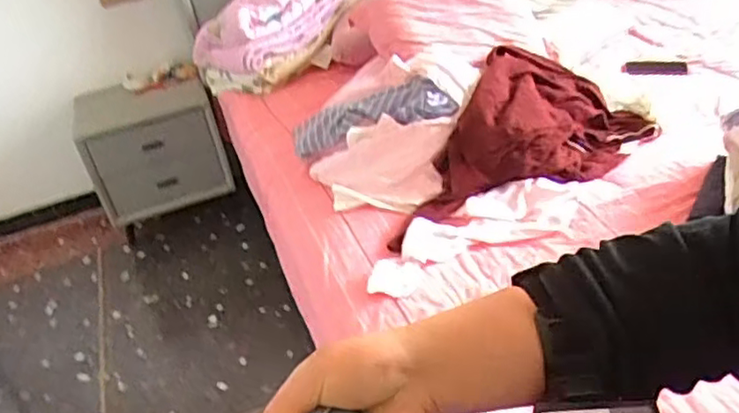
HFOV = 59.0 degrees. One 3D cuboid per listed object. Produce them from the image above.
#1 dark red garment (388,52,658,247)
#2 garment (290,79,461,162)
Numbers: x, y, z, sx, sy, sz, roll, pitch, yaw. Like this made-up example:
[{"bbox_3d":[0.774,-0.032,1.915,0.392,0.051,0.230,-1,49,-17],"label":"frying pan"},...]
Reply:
[{"bbox_3d":[0.295,-0.170,1.391,0.631,0.200,0.287,-22,36,-17],"label":"dark red garment"},{"bbox_3d":[0.000,-0.207,1.456,0.388,0.076,0.138,-14,30,25],"label":"garment"}]

